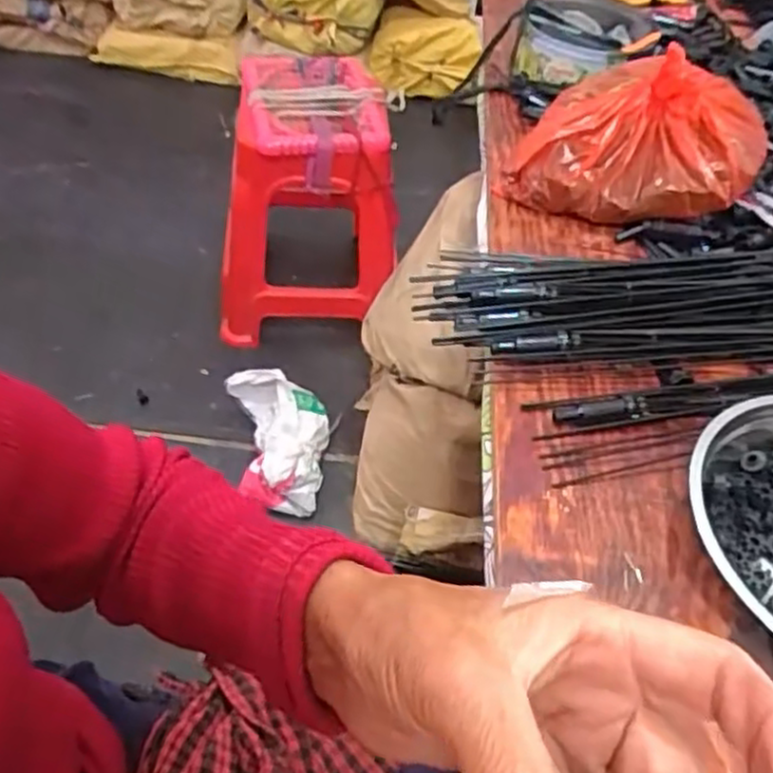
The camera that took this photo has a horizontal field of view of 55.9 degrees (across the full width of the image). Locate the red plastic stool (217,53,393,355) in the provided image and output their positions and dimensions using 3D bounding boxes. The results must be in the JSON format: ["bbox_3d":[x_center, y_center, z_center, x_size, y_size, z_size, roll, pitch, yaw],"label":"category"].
[{"bbox_3d":[-0.156,-0.396,1.562,0.348,0.463,0.358,6,49,-1],"label":"red plastic stool"}]

